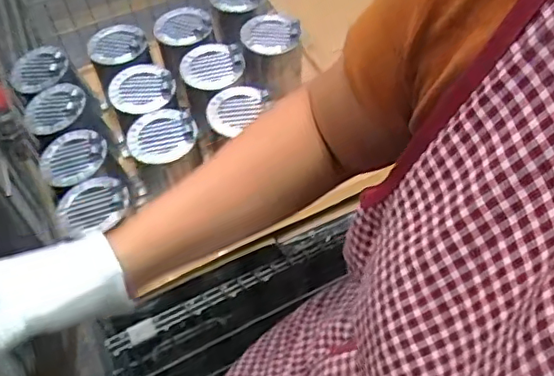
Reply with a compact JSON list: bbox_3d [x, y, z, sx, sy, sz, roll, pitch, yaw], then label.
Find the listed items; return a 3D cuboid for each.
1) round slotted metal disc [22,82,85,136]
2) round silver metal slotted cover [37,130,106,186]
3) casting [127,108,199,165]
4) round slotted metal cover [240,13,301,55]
[{"bbox_3d":[-0.305,-0.110,0.790,0.088,0.011,0.088,-36,55,2],"label":"round slotted metal disc"},{"bbox_3d":[-0.261,-0.042,0.738,0.083,0.024,0.083,-2,53,3],"label":"round silver metal slotted cover"},{"bbox_3d":[-0.148,-0.071,0.734,0.085,0.025,0.080,-2,53,3],"label":"casting"},{"bbox_3d":[-0.008,-0.224,0.829,0.083,0.023,0.071,8,54,10],"label":"round slotted metal cover"}]

